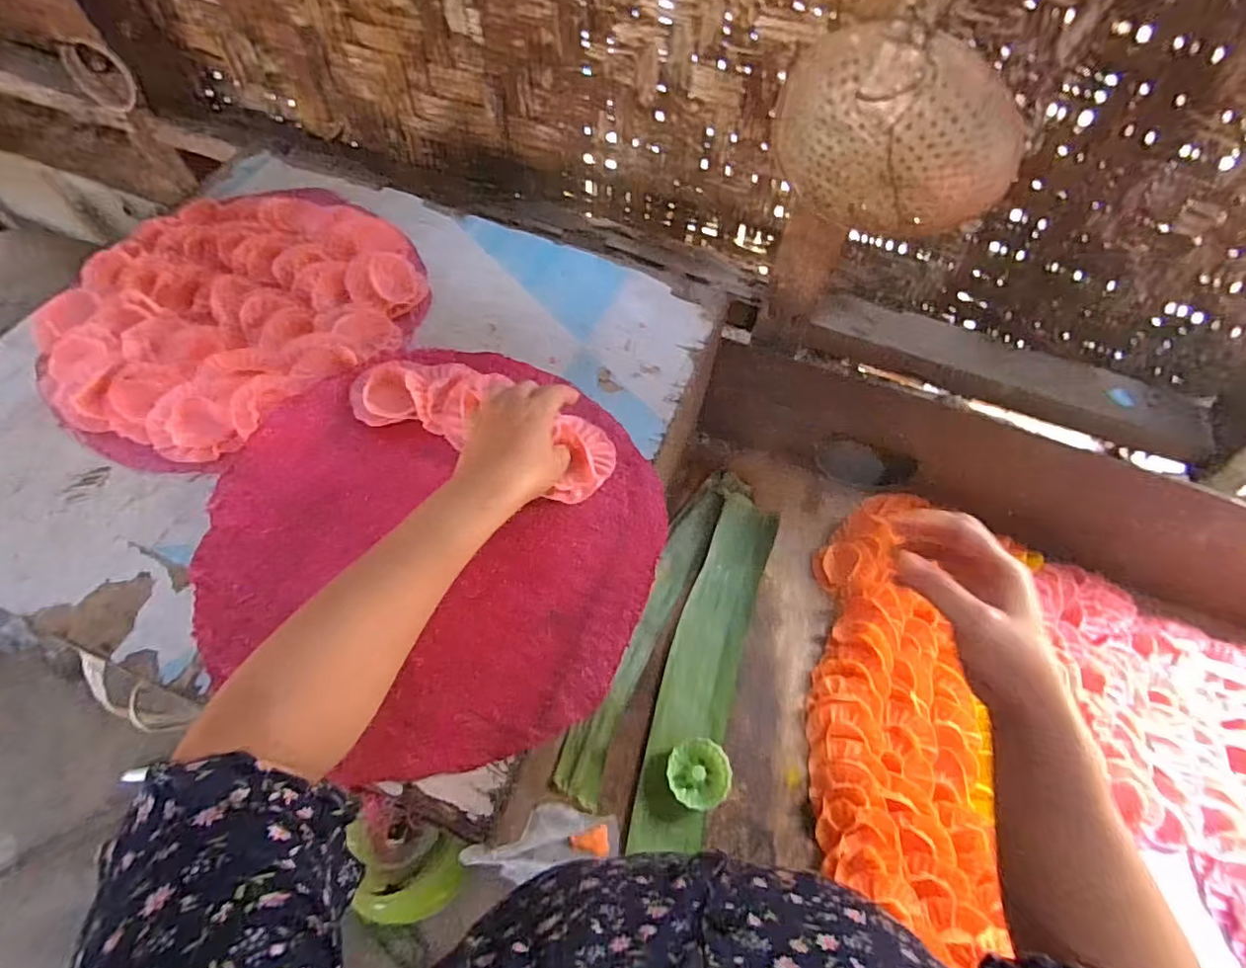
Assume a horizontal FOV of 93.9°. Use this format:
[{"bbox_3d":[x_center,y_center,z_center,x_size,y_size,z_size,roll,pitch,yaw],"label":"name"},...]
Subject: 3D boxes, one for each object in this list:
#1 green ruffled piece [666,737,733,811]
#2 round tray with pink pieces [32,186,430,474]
[{"bbox_3d":[0.076,0.289,0.580,0.063,0.019,0.062,1,59,-3],"label":"green ruffled piece"},{"bbox_3d":[-0.357,-0.167,0.543,0.279,0.031,0.317,38,64,18],"label":"round tray with pink pieces"}]

